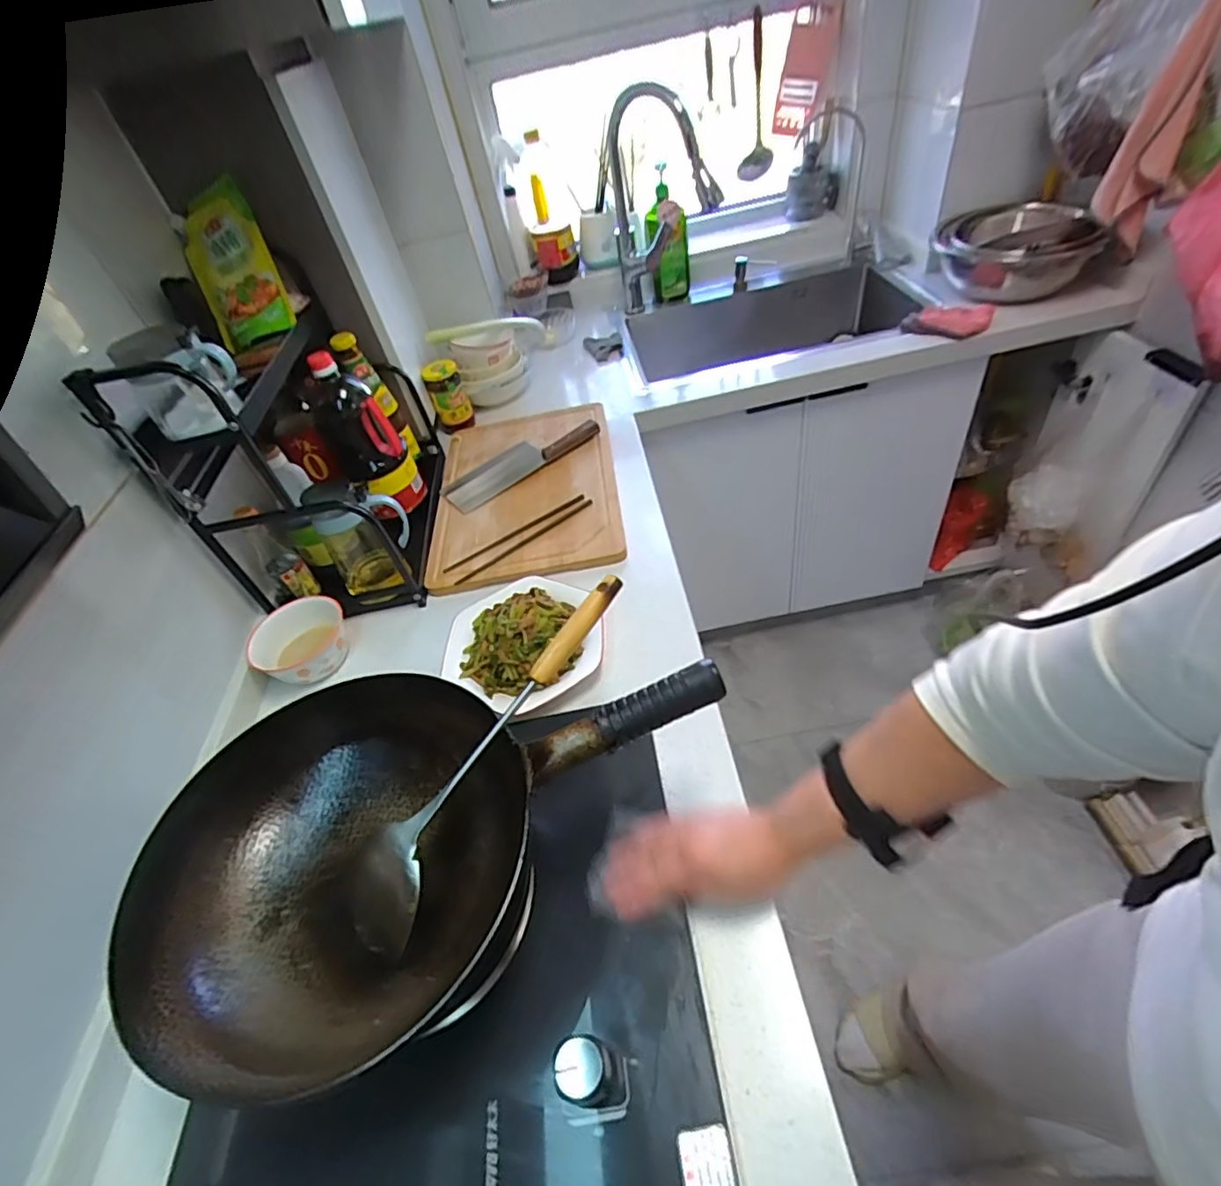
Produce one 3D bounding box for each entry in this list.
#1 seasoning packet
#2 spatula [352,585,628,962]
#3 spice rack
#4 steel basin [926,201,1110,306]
[{"bbox_3d":[-0.515,-0.440,0.815,0.122,0.178,0.021,-10,24,16],"label":"seasoning packet"},{"bbox_3d":[-0.105,0.131,0.518,0.086,0.040,0.368,30,79,29],"label":"spatula"},{"bbox_3d":[-0.437,-0.229,0.871,0.227,0.348,0.415,-11,43,2],"label":"spice rack"},{"bbox_3d":[0.816,-0.707,1.222,0.273,0.129,0.313,16,50,28],"label":"steel basin"}]

